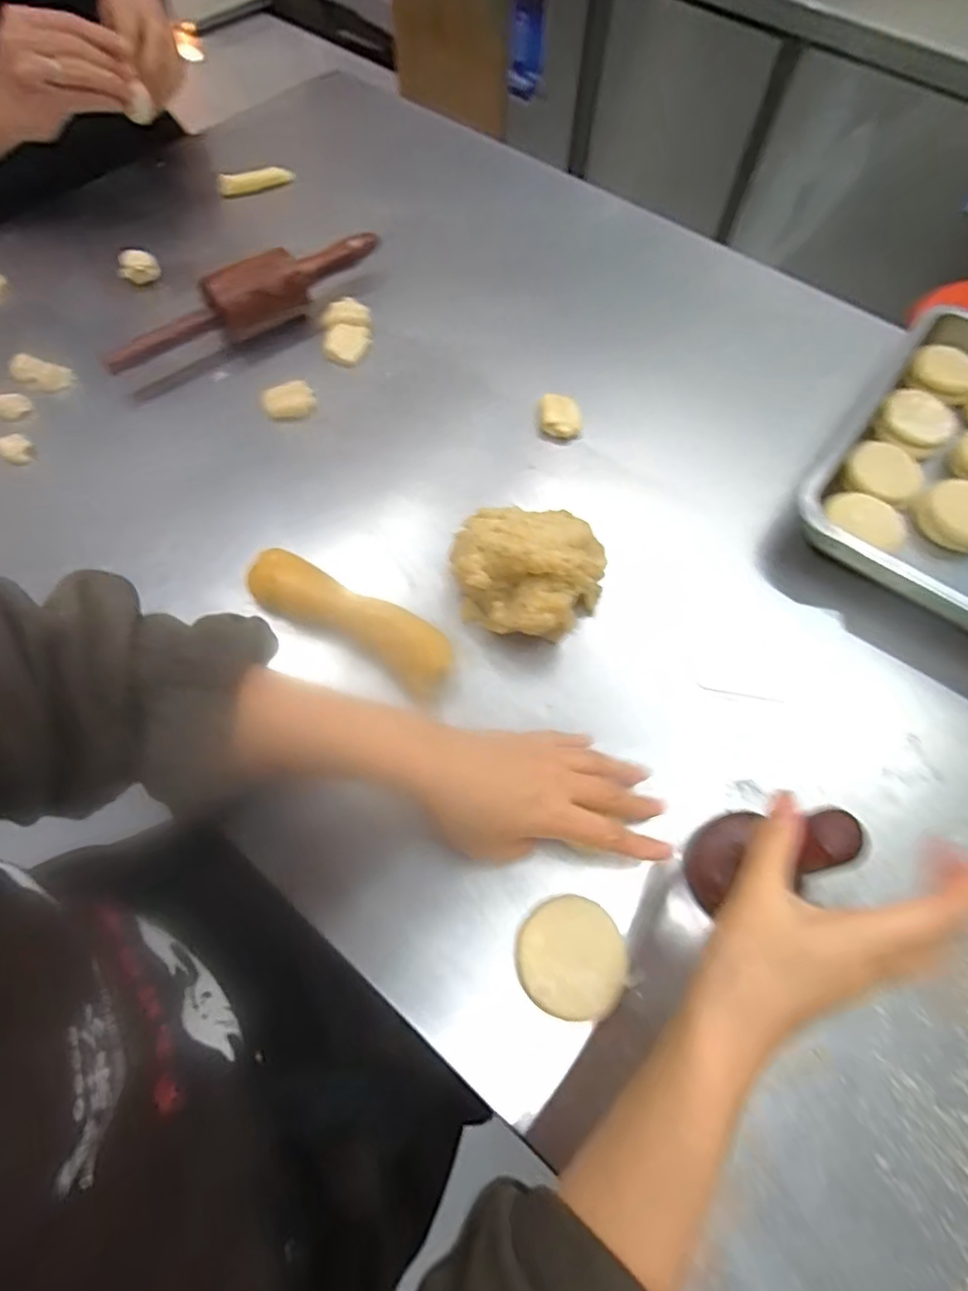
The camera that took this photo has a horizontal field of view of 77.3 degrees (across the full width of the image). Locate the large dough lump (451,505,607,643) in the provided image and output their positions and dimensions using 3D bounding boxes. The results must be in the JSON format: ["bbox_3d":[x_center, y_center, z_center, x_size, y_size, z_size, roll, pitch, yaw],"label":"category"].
[{"bbox_3d":[0.037,-0.057,0.462,0.118,0.061,0.108,-11,65,-7],"label":"large dough lump"}]

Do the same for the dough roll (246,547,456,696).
[{"bbox_3d":[-0.102,-0.020,0.453,0.171,0.035,0.045,28,66,12],"label":"dough roll"}]

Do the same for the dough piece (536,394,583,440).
[{"bbox_3d":[0.070,-0.211,0.559,0.041,0.019,0.037,6,64,1],"label":"dough piece"}]

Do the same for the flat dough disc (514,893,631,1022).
[{"bbox_3d":[0.053,0.189,0.365,0.062,0.006,0.064,1,64,-1],"label":"flat dough disc"}]

